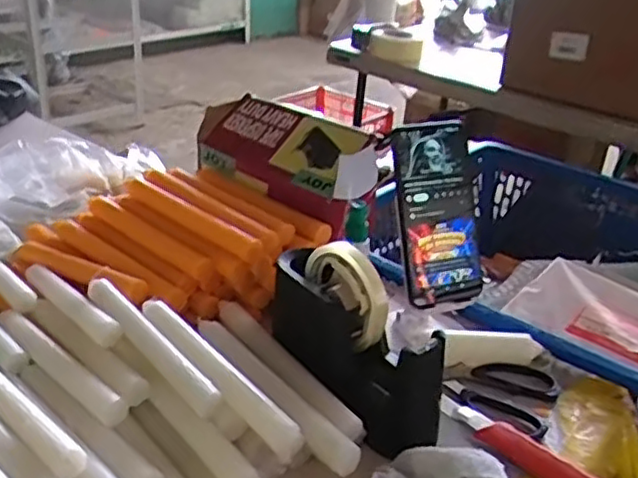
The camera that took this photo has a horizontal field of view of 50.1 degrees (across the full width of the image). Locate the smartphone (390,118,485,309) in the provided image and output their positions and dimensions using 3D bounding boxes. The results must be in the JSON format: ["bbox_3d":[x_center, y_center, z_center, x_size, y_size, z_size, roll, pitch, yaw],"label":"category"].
[{"bbox_3d":[0.109,-0.023,0.618,0.071,0.162,0.019,-10,6,-13],"label":"smartphone"}]

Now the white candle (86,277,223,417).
[{"bbox_3d":[-0.138,0.082,0.547,0.024,0.018,0.196,-19,35,-35],"label":"white candle"}]

